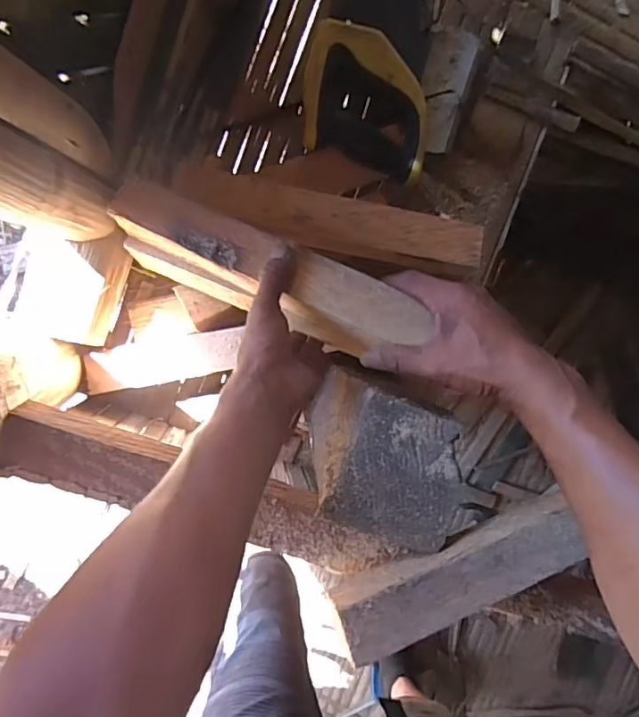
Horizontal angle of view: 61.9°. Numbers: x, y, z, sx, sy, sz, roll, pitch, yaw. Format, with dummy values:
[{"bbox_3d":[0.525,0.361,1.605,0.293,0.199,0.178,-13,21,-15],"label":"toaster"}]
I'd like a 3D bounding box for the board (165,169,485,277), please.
[{"bbox_3d":[0.015,-0.137,0.551,0.313,0.022,0.064,11,94,-9],"label":"board"}]

